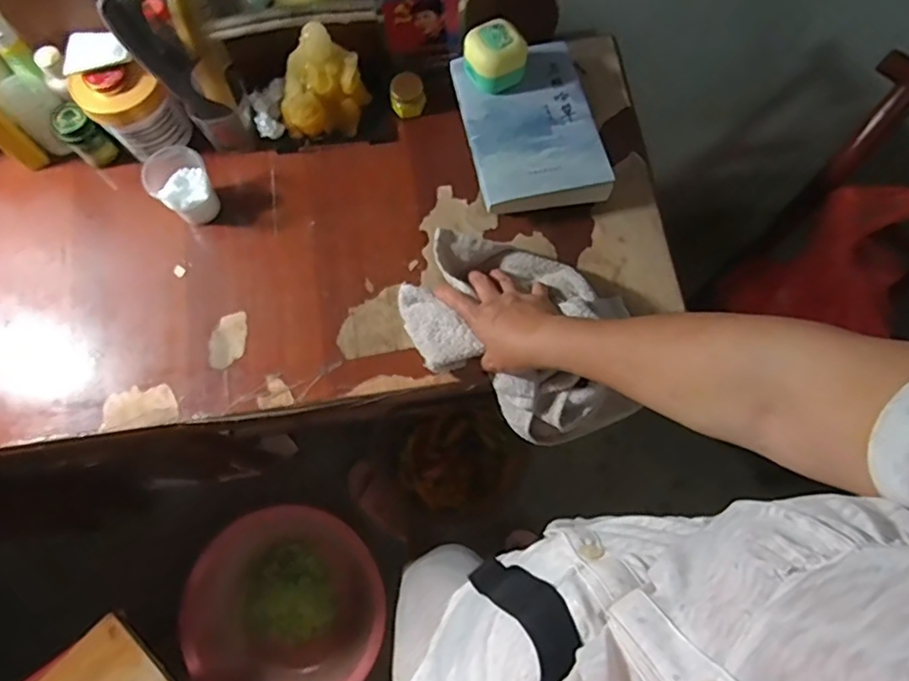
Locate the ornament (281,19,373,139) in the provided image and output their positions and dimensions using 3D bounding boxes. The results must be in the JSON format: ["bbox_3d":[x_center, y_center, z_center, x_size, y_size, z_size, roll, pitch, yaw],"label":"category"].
[{"bbox_3d":[-0.151,-0.287,0.666,0.093,0.086,0.084,7,72,3],"label":"ornament"}]

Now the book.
[{"bbox_3d":[0.087,-0.241,0.683,0.138,0.047,0.214,-12,72,-3],"label":"book"}]

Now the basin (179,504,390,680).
[{"bbox_3d":[-0.316,0.510,1.133,0.360,0.108,0.354,0,72,1],"label":"basin"}]

